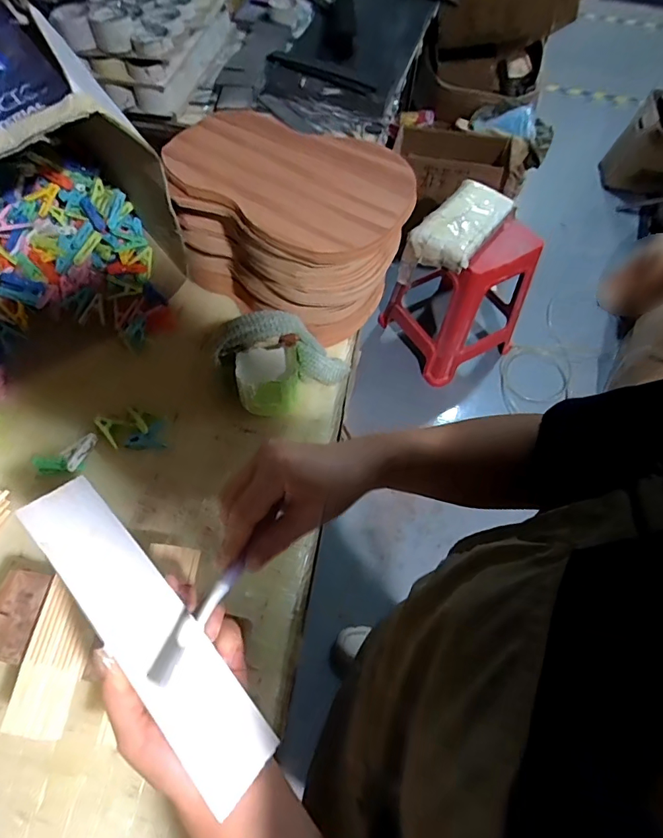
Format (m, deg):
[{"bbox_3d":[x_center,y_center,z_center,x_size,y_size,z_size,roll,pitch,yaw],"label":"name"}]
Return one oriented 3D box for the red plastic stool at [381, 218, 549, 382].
[{"bbox_3d":[0.442,-0.450,1.573,0.406,0.446,0.382,-25,65,-16],"label":"red plastic stool"}]

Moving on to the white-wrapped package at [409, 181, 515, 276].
[{"bbox_3d":[0.361,-0.532,1.306,0.170,0.075,0.340,34,64,15],"label":"white-wrapped package"}]

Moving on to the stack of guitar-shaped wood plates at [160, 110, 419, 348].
[{"bbox_3d":[-0.054,-0.287,0.705,0.317,0.184,0.243,32,62,14],"label":"stack of guitar-shaped wood plates"}]

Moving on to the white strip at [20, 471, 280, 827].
[{"bbox_3d":[-0.130,0.136,0.322,0.240,0.007,0.052,44,47,16],"label":"white strip"}]

